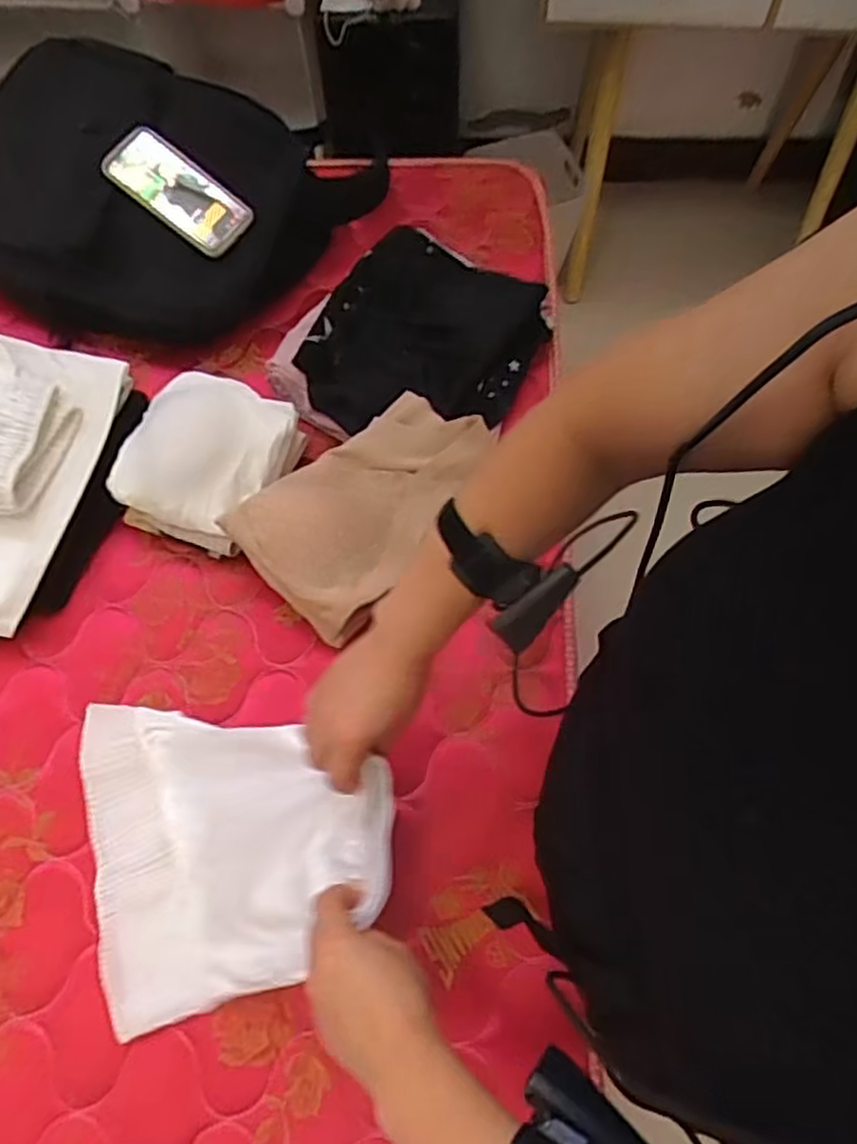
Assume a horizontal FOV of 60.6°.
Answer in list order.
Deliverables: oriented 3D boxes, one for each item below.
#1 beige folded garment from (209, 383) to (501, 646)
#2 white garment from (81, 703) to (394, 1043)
[{"bbox_3d":[-0.069,-0.076,0.780,0.164,0.084,0.273,32,70,15],"label":"beige folded garment"},{"bbox_3d":[-0.172,0.202,0.615,0.273,0.134,0.268,-17,66,-6],"label":"white garment"}]

